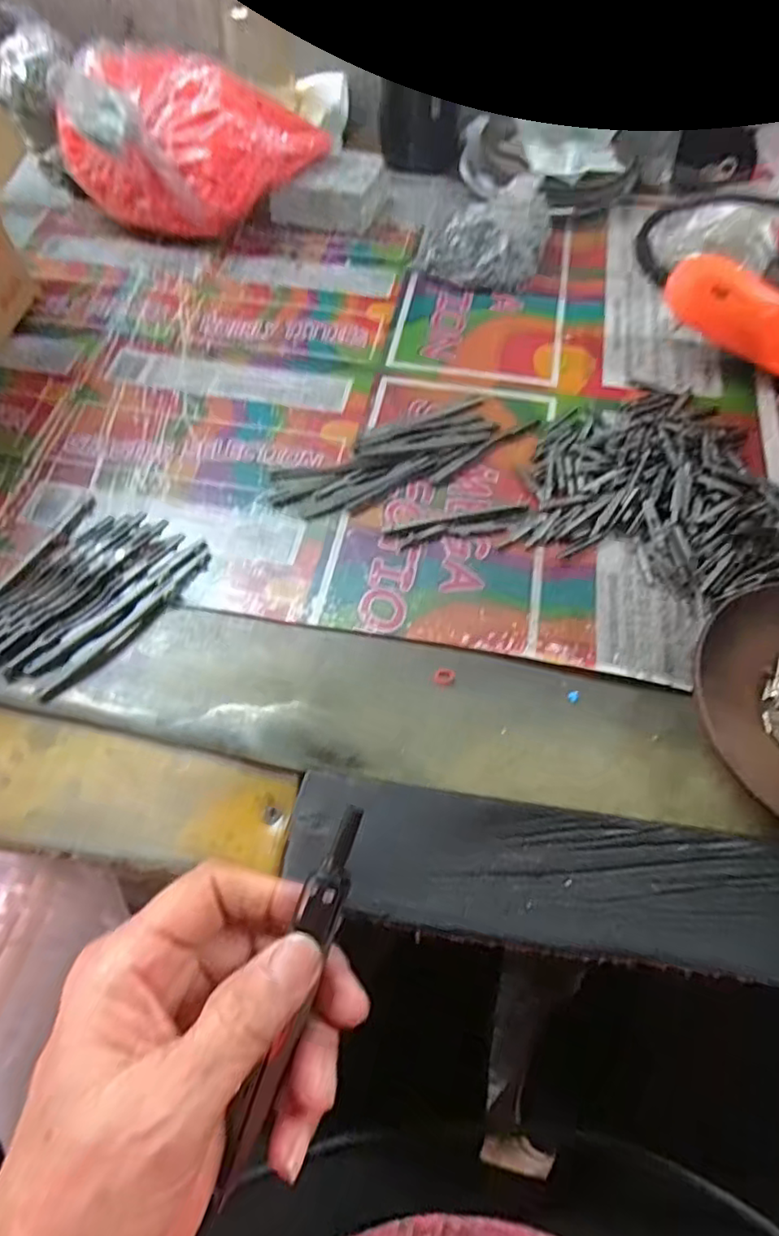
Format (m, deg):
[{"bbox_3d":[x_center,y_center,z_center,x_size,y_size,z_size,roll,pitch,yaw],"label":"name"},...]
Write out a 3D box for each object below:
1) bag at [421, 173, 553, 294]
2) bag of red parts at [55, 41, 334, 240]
[{"bbox_3d":[0.066,-0.264,0.414,0.082,0.059,0.058,10,61,8],"label":"bag"},{"bbox_3d":[-0.140,-0.336,0.439,0.126,0.090,0.148,38,68,21],"label":"bag of red parts"}]

